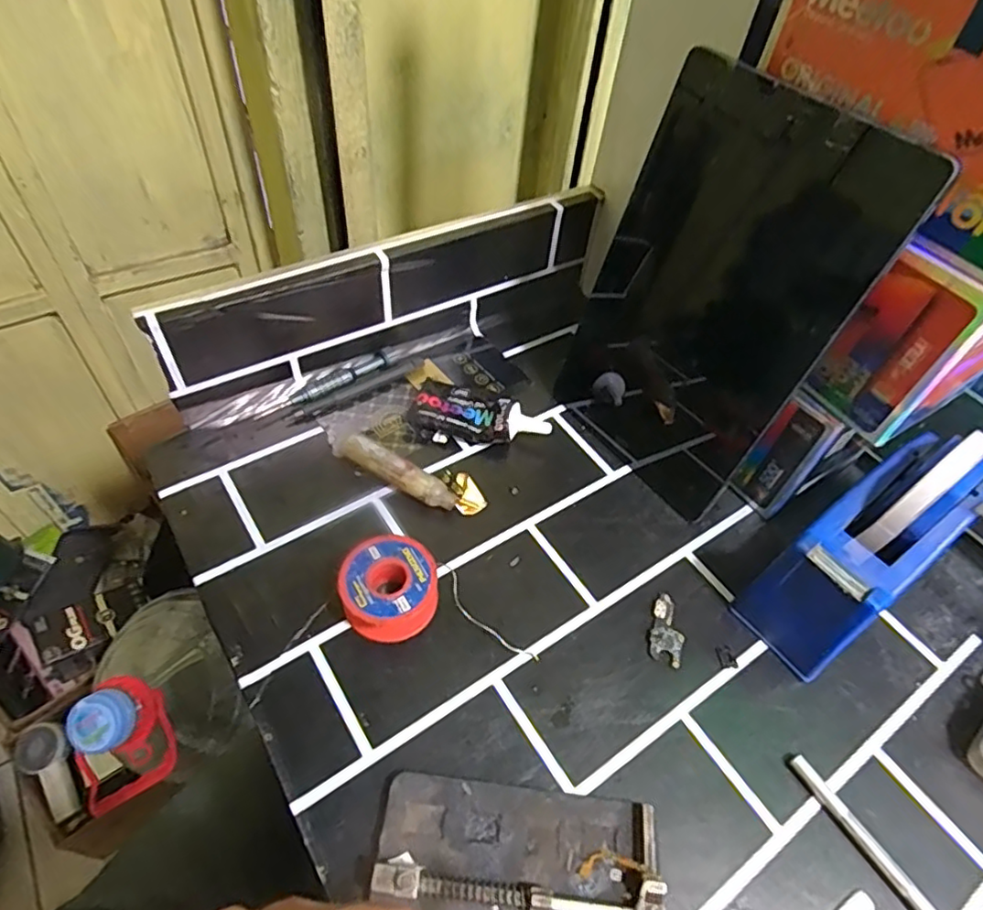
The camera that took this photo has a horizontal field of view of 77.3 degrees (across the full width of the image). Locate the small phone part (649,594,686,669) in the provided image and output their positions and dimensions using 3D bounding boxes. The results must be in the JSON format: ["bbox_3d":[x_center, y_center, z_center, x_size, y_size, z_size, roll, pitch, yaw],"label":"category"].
[{"bbox_3d":[0.104,0.102,0.363,0.019,0.004,0.042,15,52,7],"label":"small phone part"}]

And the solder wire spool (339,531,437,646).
[{"bbox_3d":[-0.059,0.076,0.353,0.052,0.029,0.053,2,52,-3],"label":"solder wire spool"}]

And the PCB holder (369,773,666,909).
[{"bbox_3d":[0.009,0.196,0.270,0.123,0.020,0.089,7,52,1],"label":"PCB holder"}]

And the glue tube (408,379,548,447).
[{"bbox_3d":[-0.010,-0.027,0.443,0.097,0.024,0.046,17,52,8],"label":"glue tube"}]

